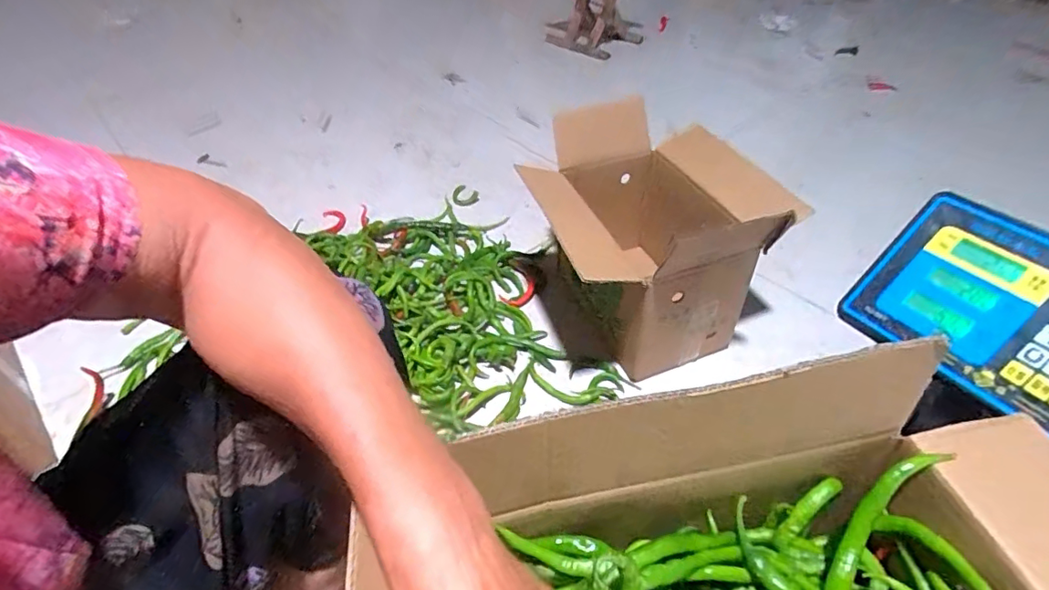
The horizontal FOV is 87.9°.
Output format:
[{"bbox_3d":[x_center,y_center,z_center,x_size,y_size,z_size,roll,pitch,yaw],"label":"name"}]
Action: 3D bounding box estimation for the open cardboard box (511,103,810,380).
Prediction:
[{"bbox_3d":[0.175,-0.092,0.911,0.286,0.269,0.392,-8,43,-7],"label":"open cardboard box"}]

